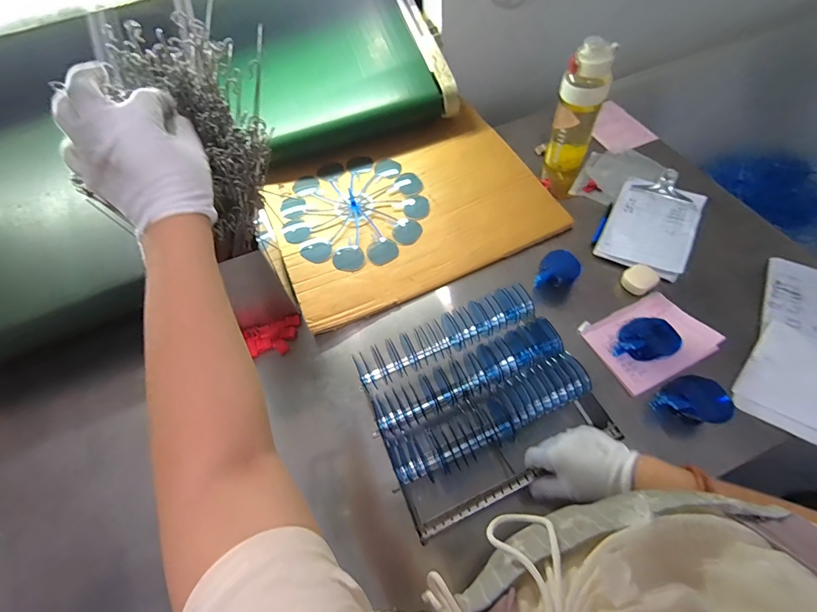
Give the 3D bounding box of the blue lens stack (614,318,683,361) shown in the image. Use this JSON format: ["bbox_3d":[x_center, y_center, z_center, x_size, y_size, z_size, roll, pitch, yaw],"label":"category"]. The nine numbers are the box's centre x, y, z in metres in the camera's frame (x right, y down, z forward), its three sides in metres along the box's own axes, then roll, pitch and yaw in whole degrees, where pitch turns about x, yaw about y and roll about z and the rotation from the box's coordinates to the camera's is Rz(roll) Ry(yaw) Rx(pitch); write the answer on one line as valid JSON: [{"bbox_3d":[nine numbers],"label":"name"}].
[{"bbox_3d":[0.389,0.054,0.624,0.086,0.046,0.069,15,61,14],"label":"blue lens stack"}]

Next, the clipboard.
[{"bbox_3d":[0.480,-0.169,0.749,0.149,0.025,0.227,23,66,27],"label":"clipboard"}]

